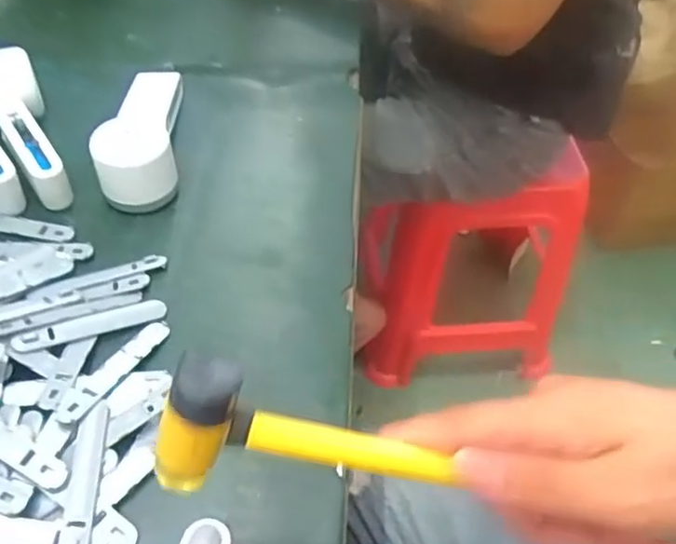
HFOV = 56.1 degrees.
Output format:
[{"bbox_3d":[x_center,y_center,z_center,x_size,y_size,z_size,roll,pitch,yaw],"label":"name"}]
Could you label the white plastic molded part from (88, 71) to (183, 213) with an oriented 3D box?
[{"bbox_3d":[-0.162,-0.122,0.527,0.057,0.054,0.157,-5,50,-7],"label":"white plastic molded part"}]

